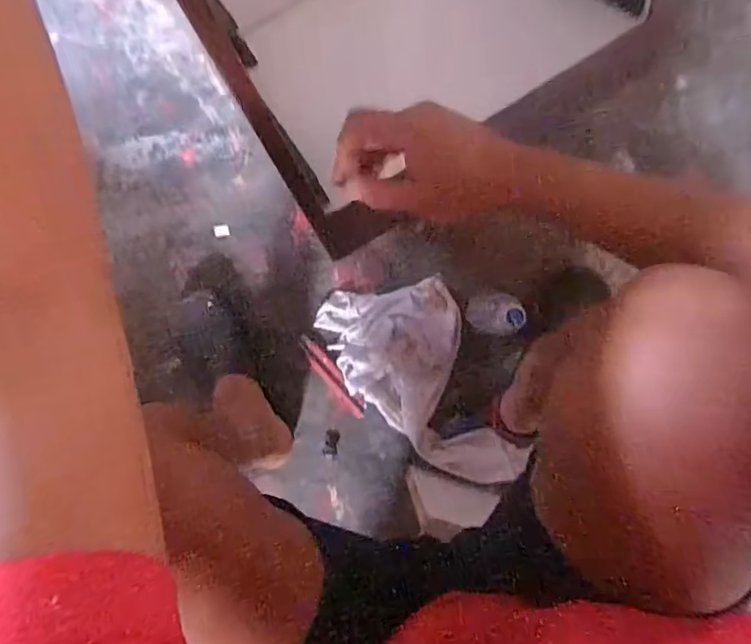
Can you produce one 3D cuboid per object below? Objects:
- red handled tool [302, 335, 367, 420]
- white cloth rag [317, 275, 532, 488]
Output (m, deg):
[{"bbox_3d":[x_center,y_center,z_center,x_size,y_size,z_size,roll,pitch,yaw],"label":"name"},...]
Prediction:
[{"bbox_3d":[-0.067,0.086,0.864,0.032,0.012,0.149,-40,93,-1],"label":"red handled tool"},{"bbox_3d":[0.074,0.095,0.843,0.191,0.031,0.352,-29,93,-2],"label":"white cloth rag"}]

